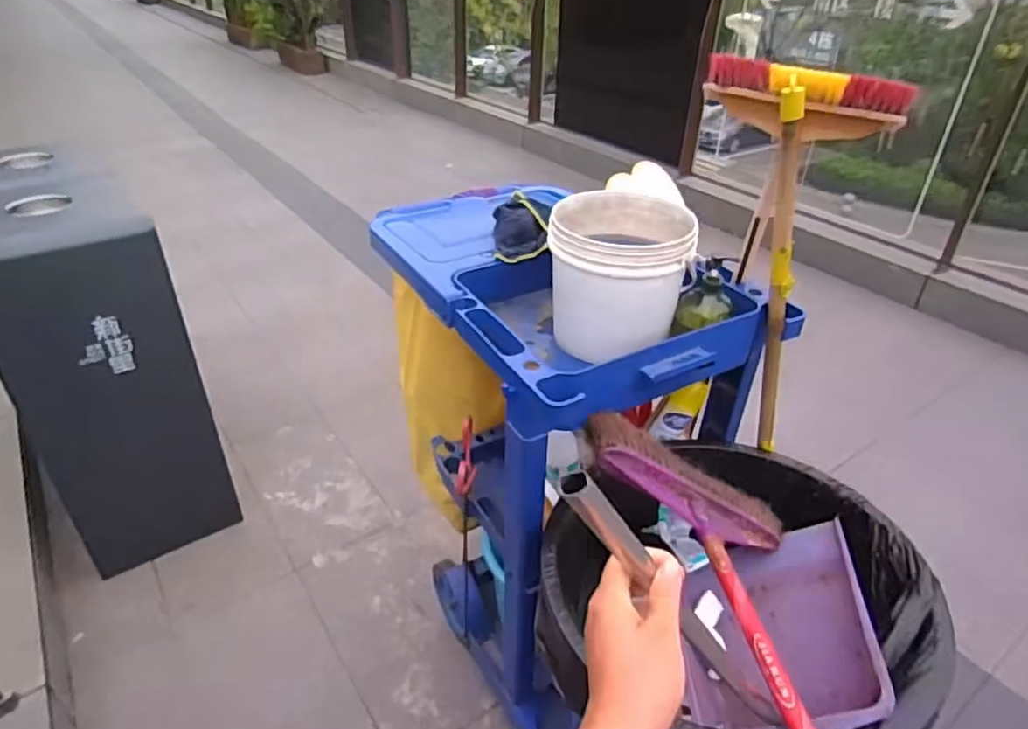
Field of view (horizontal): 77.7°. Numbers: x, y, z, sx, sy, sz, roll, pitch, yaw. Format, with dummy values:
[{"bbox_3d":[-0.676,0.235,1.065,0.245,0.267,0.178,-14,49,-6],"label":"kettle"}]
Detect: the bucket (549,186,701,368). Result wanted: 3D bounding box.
[{"bbox_3d":[0.163,-0.136,0.994,0.206,0.192,0.207,8,35,10],"label":"bucket"}]

